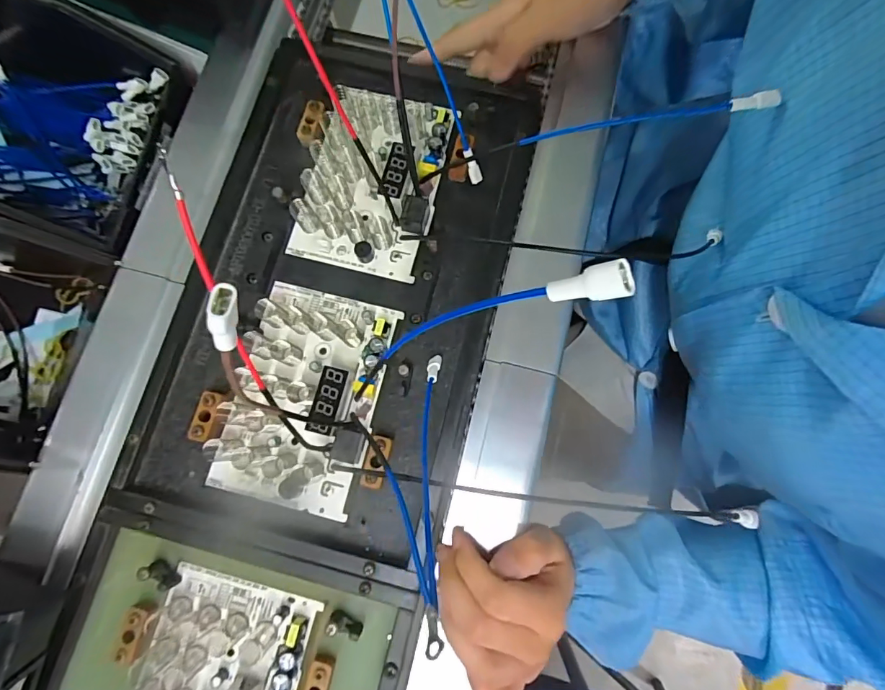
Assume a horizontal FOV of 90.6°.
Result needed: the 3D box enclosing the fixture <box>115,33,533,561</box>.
[{"bbox_3d":[-0.067,-0.047,0.292,0.206,0.023,0.325,13,79,2],"label":"fixture"}]

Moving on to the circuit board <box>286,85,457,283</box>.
[{"bbox_3d":[-0.048,-0.120,0.303,0.087,0.019,0.133,14,79,2],"label":"circuit board"}]

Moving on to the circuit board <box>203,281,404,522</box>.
[{"bbox_3d":[-0.089,0.029,0.273,0.090,0.020,0.135,13,79,2],"label":"circuit board"}]

